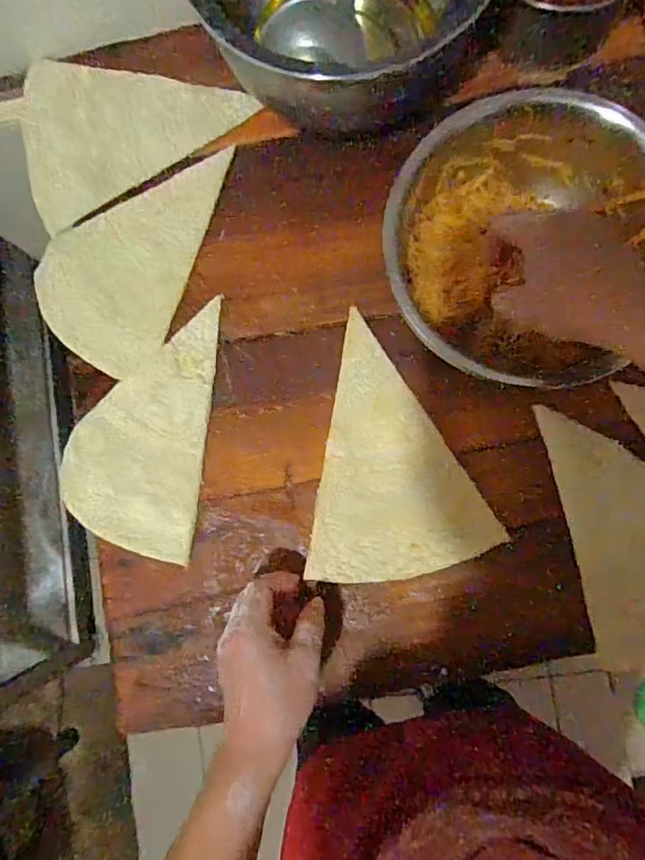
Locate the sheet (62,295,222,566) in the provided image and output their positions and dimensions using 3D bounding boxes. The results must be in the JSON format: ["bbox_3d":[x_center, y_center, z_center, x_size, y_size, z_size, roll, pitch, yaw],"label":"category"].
[{"bbox_3d":[-0.178,-0.001,0.523,0.134,0.012,0.238,7,85,5],"label":"sheet"}]

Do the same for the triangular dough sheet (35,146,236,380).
[{"bbox_3d":[-0.171,-0.155,0.536,0.220,0.011,0.158,-24,85,2],"label":"triangular dough sheet"}]

